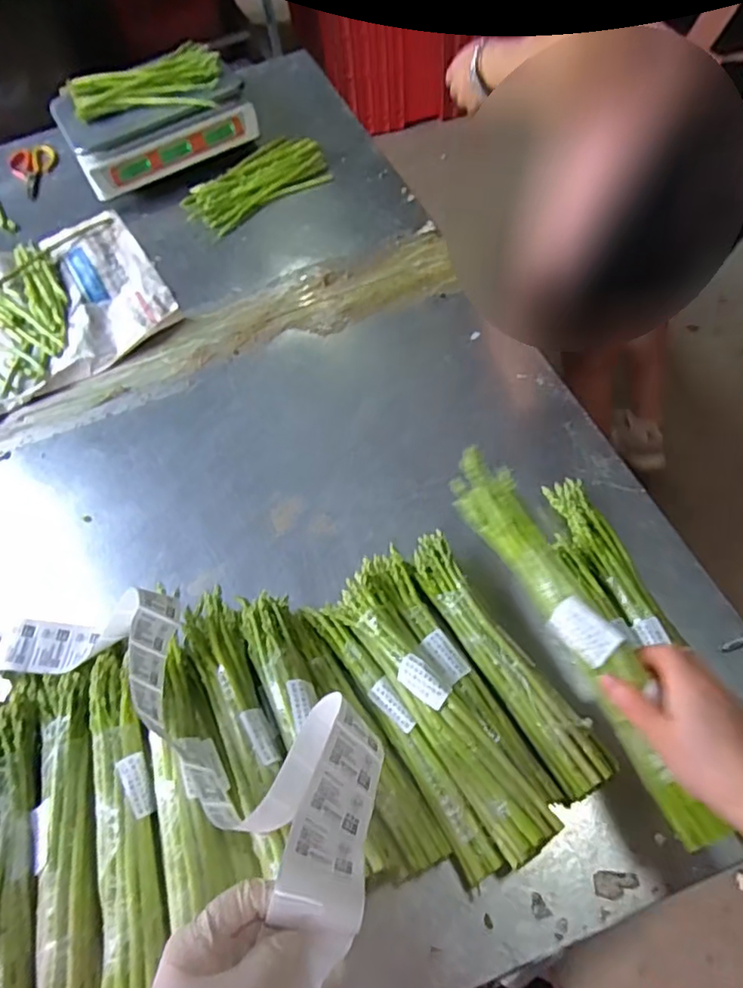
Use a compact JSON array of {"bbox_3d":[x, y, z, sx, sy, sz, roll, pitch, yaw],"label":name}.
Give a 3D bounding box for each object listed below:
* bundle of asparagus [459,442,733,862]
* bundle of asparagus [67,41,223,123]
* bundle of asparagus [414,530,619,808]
[{"bbox_3d":[0.156,0.099,0.470,0.044,0.041,0.330,-23,61,-9],"label":"bundle of asparagus"},{"bbox_3d":[-0.404,-0.732,1.050,0.275,0.038,0.184,-18,59,-4],"label":"bundle of asparagus"},{"bbox_3d":[0.116,0.153,0.561,0.053,0.046,0.266,-30,60,-11],"label":"bundle of asparagus"}]

